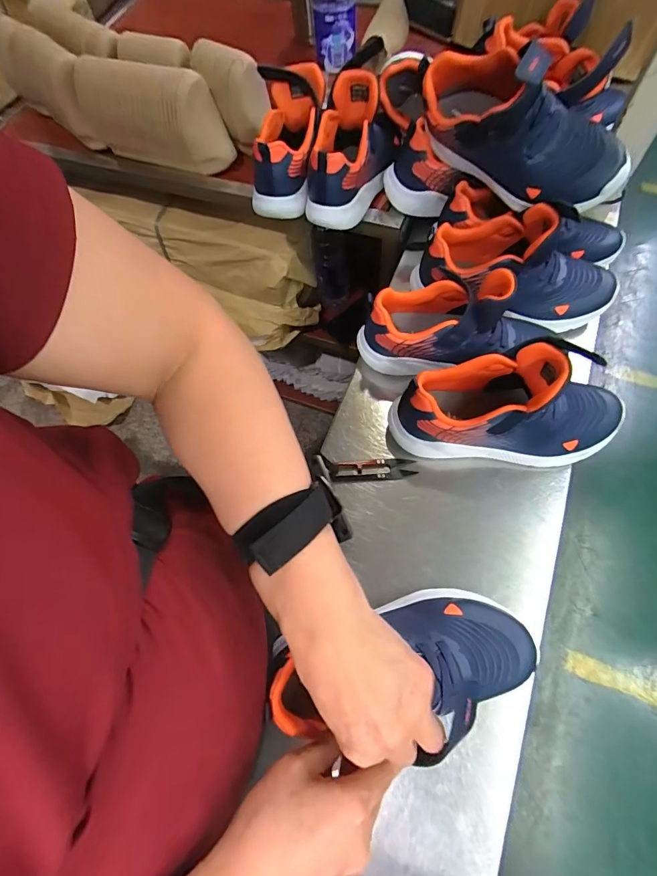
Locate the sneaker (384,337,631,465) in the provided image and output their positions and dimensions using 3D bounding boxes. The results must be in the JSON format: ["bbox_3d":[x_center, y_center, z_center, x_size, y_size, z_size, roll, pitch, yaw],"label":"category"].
[{"bbox_3d":[0.188,-0.030,0.419,0.233,0.134,0.084,6,70,1],"label":"sneaker"}]

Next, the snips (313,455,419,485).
[{"bbox_3d":[0.049,0.037,0.465,0.093,0.007,0.025,-4,67,5],"label":"snips"}]

